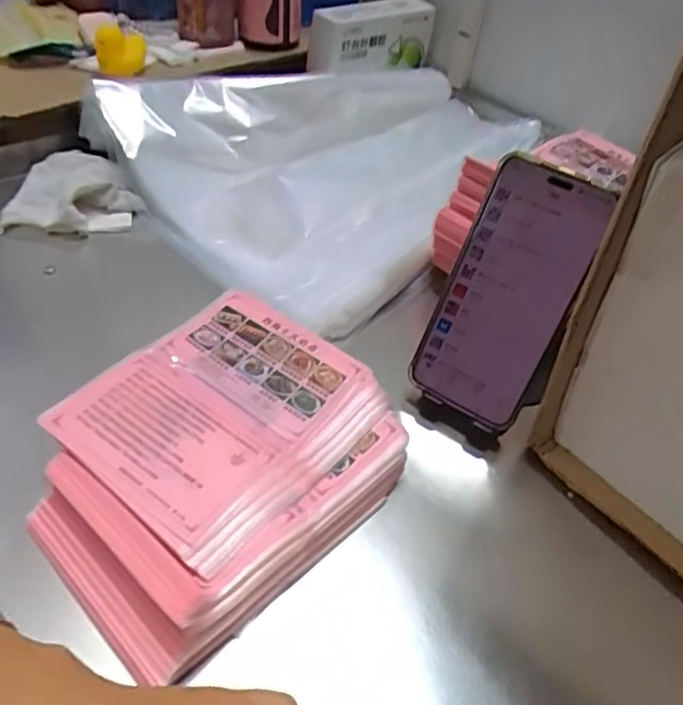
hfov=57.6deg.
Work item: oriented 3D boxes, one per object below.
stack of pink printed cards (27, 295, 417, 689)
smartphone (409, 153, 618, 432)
[{"bbox_3d":[-0.069,0.059,0.359,0.160,0.035,0.201,36,51,26],"label":"stack of pink printed cards"},{"bbox_3d":[0.102,-0.033,0.389,0.076,0.161,0.016,26,20,18],"label":"smartphone"}]

